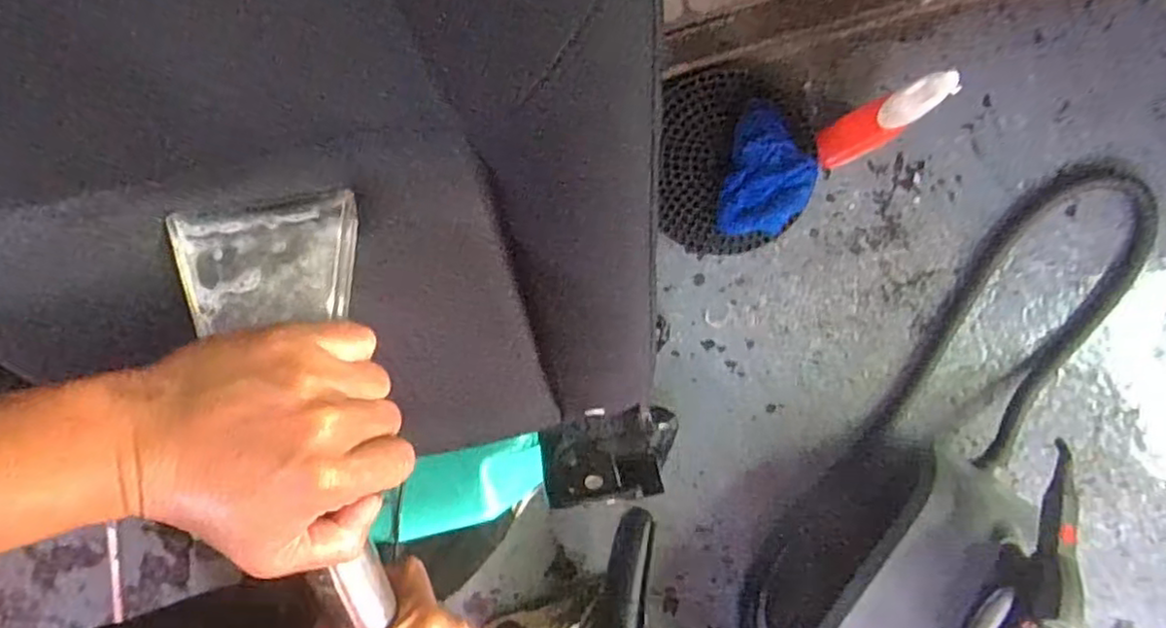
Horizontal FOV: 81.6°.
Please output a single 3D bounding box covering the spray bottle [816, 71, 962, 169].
[{"bbox_3d":[0.377,-0.242,0.871,0.094,0.304,0.060,-22,92,7],"label":"spray bottle"}]

